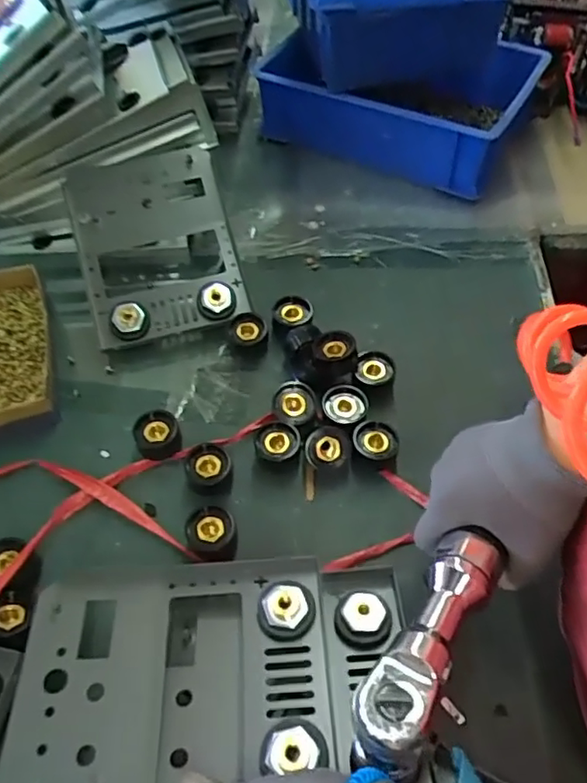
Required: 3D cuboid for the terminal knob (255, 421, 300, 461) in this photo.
[{"bbox_3d":[-0.013,0.046,0.520,0.036,0.026,0.035,-1,54,1],"label":"terminal knob"}]

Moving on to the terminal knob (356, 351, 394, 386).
[{"bbox_3d":[0.073,-0.017,0.556,0.032,0.022,0.034,7,55,7],"label":"terminal knob"}]

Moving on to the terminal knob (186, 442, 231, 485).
[{"bbox_3d":[-0.069,0.063,0.510,0.034,0.025,0.037,-3,54,0],"label":"terminal knob"}]

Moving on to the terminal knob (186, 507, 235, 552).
[{"bbox_3d":[-0.064,0.108,0.476,0.035,0.029,0.030,-9,55,-4],"label":"terminal knob"}]

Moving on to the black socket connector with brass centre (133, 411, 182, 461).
[{"bbox_3d":[-0.115,0.040,0.526,0.036,0.029,0.035,-1,54,1],"label":"black socket connector with brass centre"}]

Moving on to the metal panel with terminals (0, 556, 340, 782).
[{"bbox_3d":[-0.072,0.176,0.376,0.184,0.035,0.152,-4,54,-1],"label":"metal panel with terminals"}]

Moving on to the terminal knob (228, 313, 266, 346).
[{"bbox_3d":[-0.043,-0.052,0.588,0.034,0.029,0.034,-1,54,1],"label":"terminal knob"}]

